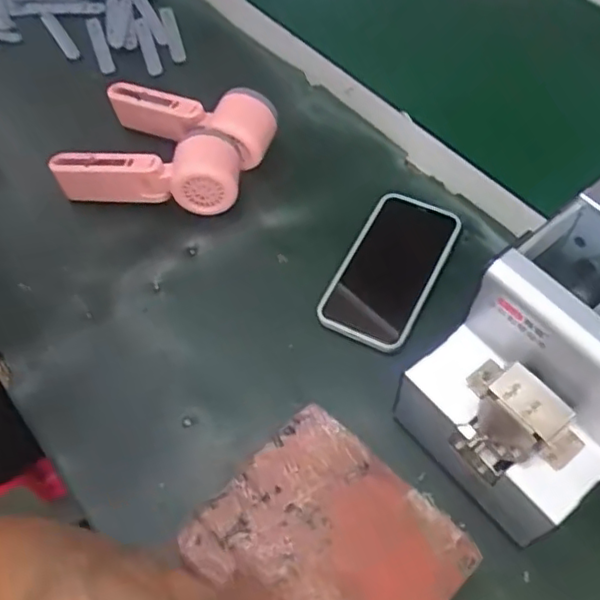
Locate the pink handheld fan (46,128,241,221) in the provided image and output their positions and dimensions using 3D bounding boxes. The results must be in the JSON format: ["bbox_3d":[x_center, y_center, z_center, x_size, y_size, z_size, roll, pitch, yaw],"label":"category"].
[{"bbox_3d":[-0.136,-0.118,0.562,0.160,0.060,0.059,6,58,5],"label":"pink handheld fan"}]

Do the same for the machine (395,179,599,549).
[{"bbox_3d":[0.169,0.045,0.406,0.178,0.154,0.124,-34,63,-18],"label":"machine"}]

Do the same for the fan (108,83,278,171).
[{"bbox_3d":[-0.099,-0.164,0.575,0.153,0.049,0.065,14,59,11],"label":"fan"}]

